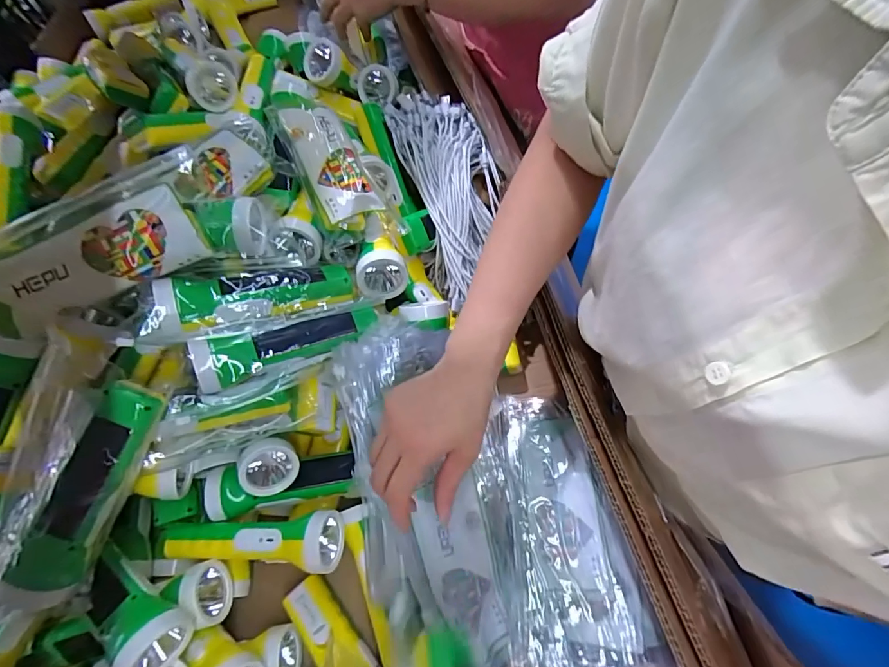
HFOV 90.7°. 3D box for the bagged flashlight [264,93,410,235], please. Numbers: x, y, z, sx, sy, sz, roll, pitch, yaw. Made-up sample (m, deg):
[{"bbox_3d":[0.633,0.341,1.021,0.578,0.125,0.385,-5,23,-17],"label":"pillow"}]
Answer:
[{"bbox_3d":[-0.122,-0.182,0.479,0.076,0.057,0.206,-31,70,-10],"label":"bagged flashlight"}]

